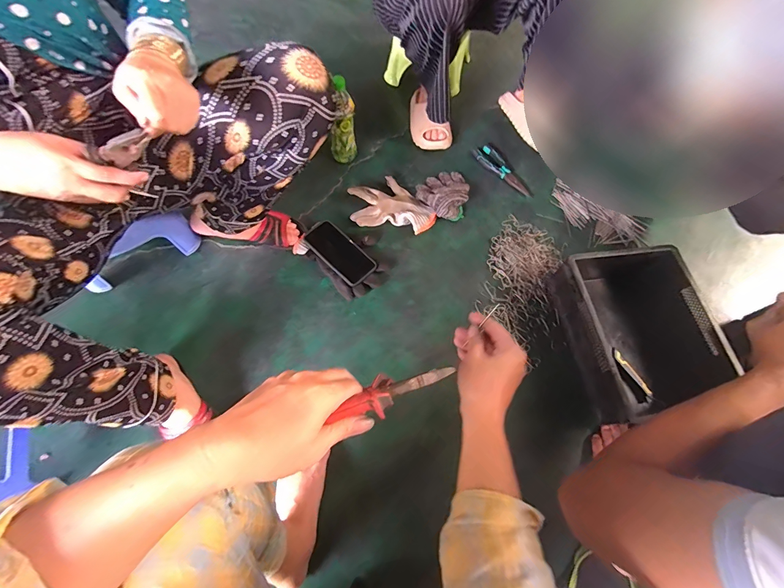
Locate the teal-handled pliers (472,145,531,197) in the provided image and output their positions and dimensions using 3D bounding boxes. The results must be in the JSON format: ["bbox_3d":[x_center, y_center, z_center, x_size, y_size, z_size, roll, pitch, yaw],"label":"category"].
[{"bbox_3d":[0.291,-0.324,0.947,0.055,0.015,0.178,-34,72,-17],"label":"teal-handled pliers"}]

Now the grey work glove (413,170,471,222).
[{"bbox_3d":[0.127,-0.262,0.896,0.129,0.051,0.160,14,66,3],"label":"grey work glove"}]

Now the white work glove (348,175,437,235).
[{"bbox_3d":[0.003,-0.220,0.885,0.205,0.029,0.135,9,65,1],"label":"white work glove"}]

